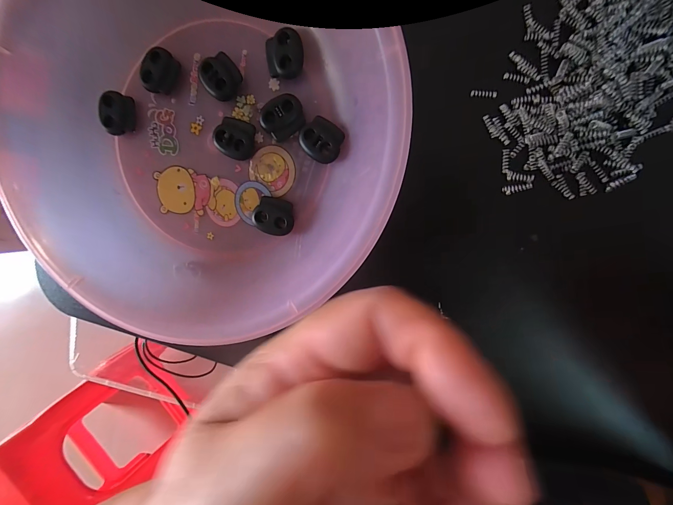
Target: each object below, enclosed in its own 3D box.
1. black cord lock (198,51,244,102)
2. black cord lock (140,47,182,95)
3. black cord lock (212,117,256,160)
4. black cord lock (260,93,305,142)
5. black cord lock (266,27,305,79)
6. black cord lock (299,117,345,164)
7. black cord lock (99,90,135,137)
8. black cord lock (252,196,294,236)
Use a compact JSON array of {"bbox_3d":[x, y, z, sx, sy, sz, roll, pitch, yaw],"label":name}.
[{"bbox_3d":[-0.058,-0.088,0.153,0.018,0.009,0.019,-39,89,10],"label":"black cord lock"},{"bbox_3d":[-0.090,-0.093,0.157,0.015,0.009,0.021,21,100,6],"label":"black cord lock"},{"bbox_3d":[-0.051,-0.058,0.155,0.020,0.008,0.018,22,98,6],"label":"black cord lock"},{"bbox_3d":[-0.026,-0.067,0.151,0.021,0.008,0.017,-28,91,10],"label":"black cord lock"},{"bbox_3d":[-0.025,-0.095,0.147,0.018,0.008,0.019,-5,95,9],"label":"black cord lock"},{"bbox_3d":[-0.007,-0.055,0.150,0.020,0.008,0.018,33,99,4],"label":"black cord lock"},{"bbox_3d":[-0.117,-0.074,0.164,0.016,0.008,0.021,10,99,8],"label":"black cord lock"},{"bbox_3d":[-0.032,-0.019,0.159,0.020,0.006,0.018,15,98,6],"label":"black cord lock"}]

